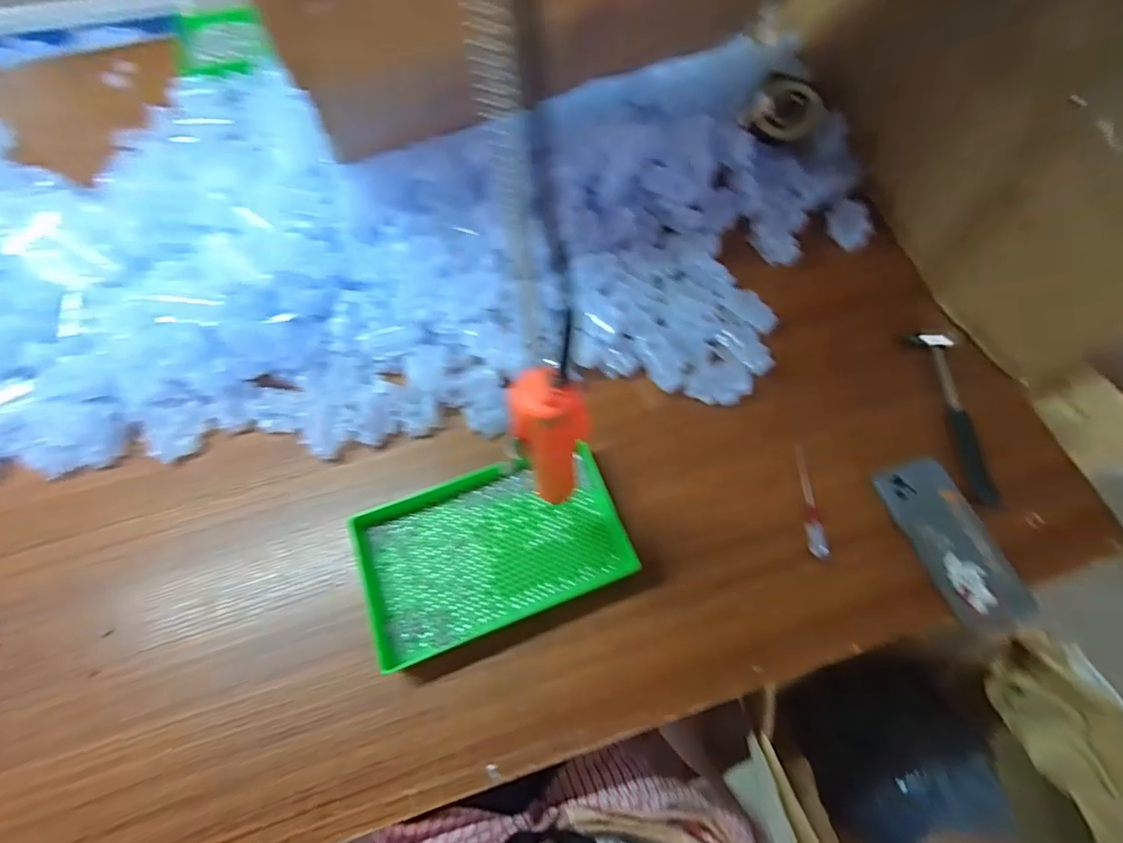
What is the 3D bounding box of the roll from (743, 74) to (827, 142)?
[{"bbox_3d":[0.299,-0.414,0.692,0.091,0.031,0.091,-1,85,9],"label":"roll"}]

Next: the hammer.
[{"bbox_3d":[0.434,-0.014,0.562,0.059,0.017,0.211,5,66,2],"label":"hammer"}]

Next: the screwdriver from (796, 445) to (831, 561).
[{"bbox_3d":[0.254,0.080,0.523,0.018,0.010,0.115,2,64,0],"label":"screwdriver"}]

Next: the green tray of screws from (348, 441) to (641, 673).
[{"bbox_3d":[-0.066,0.120,0.504,0.240,0.045,0.148,-19,66,-10],"label":"green tray of screws"}]

